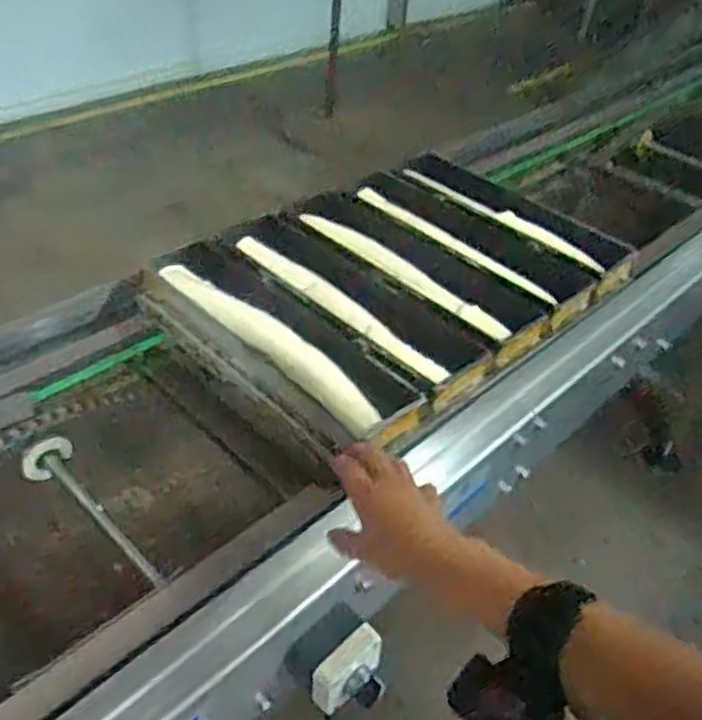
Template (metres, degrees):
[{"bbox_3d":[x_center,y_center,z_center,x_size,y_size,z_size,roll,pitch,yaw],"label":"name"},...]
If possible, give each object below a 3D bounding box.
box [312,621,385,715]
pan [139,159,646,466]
[{"bbox_3d":[0.004,0.284,0.657,0.075,0.042,0.050,-29,51,-33],"label":"box"},{"bbox_3d":[0.055,-0.101,0.933,0.532,0.050,0.373,-30,51,-34],"label":"pan"}]

